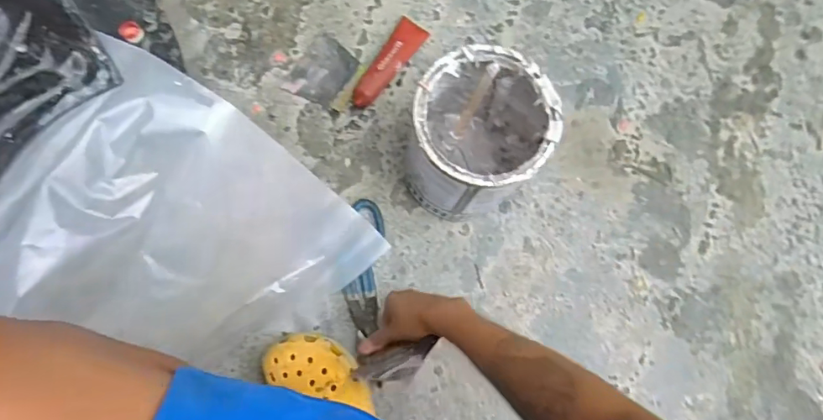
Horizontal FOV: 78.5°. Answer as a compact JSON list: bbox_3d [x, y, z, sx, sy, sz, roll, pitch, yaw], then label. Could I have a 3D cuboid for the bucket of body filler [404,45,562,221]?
[{"bbox_3d":[0.079,-0.087,0.652,0.159,0.207,0.160,1,81,-3],"label":"bucket of body filler"}]

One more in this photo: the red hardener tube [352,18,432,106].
[{"bbox_3d":[-0.036,-0.223,0.757,0.047,0.029,0.162,34,81,2],"label":"red hardener tube"}]

